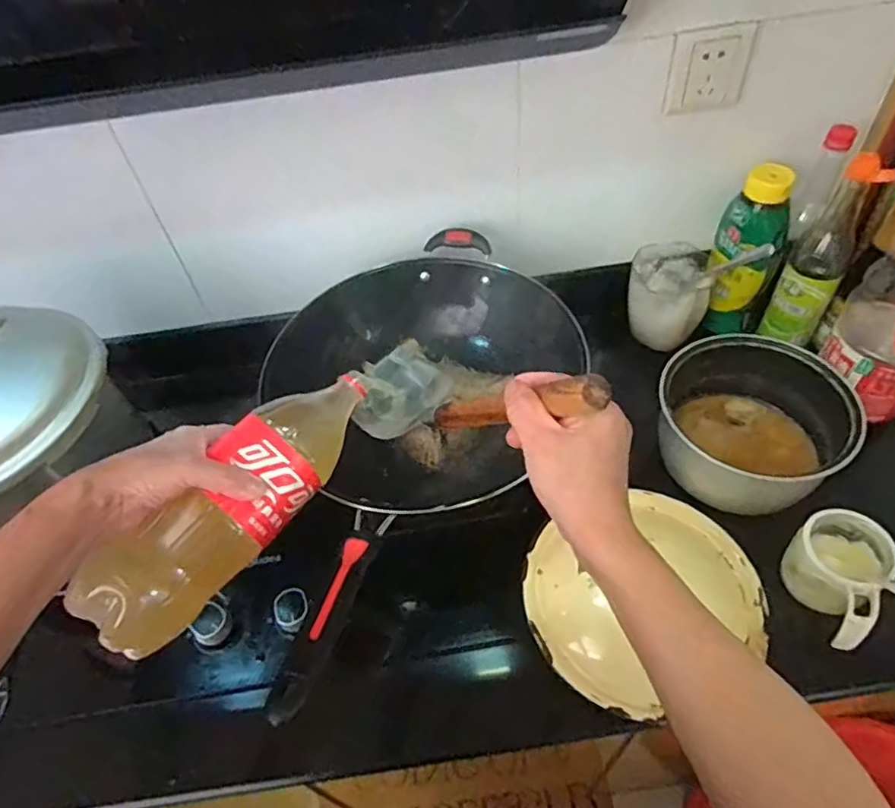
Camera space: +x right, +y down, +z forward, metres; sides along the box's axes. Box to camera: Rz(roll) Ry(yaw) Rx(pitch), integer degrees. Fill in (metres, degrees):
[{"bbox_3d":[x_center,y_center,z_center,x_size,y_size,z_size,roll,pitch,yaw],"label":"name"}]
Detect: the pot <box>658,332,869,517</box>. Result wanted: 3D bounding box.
[{"bbox_3d":[0.348,0.028,0.692,0.195,0.126,0.177,23,56,23],"label":"pot"}]

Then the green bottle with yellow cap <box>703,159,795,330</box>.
[{"bbox_3d":[0.390,-0.197,0.778,0.078,0.215,0.054,18,55,20],"label":"green bottle with yellow cap"}]

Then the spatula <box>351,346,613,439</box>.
[{"bbox_3d":[-0.001,-0.005,0.492,0.088,0.062,0.329,-31,15,-19],"label":"spatula"}]

